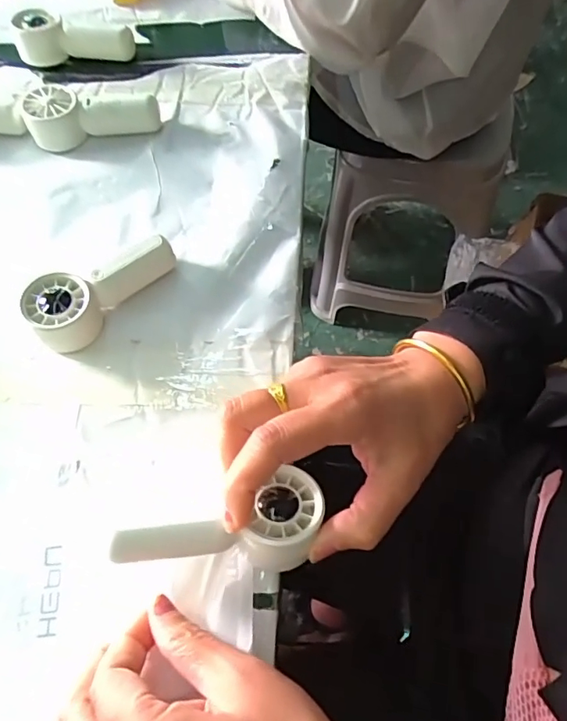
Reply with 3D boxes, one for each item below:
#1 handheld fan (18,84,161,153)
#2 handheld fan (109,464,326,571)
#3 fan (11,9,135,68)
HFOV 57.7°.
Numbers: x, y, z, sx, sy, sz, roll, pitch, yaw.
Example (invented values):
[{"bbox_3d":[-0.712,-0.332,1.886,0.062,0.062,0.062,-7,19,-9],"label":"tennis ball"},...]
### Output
[{"bbox_3d":[-0.164,-0.213,0.444,0.108,0.035,0.034,-9,63,-3],"label":"handheld fan"},{"bbox_3d":[-0.031,0.085,0.263,0.103,0.028,0.044,-5,63,-10],"label":"handheld fan"},{"bbox_3d":[-0.203,-0.305,0.493,0.112,0.036,0.046,13,64,7],"label":"fan"}]

